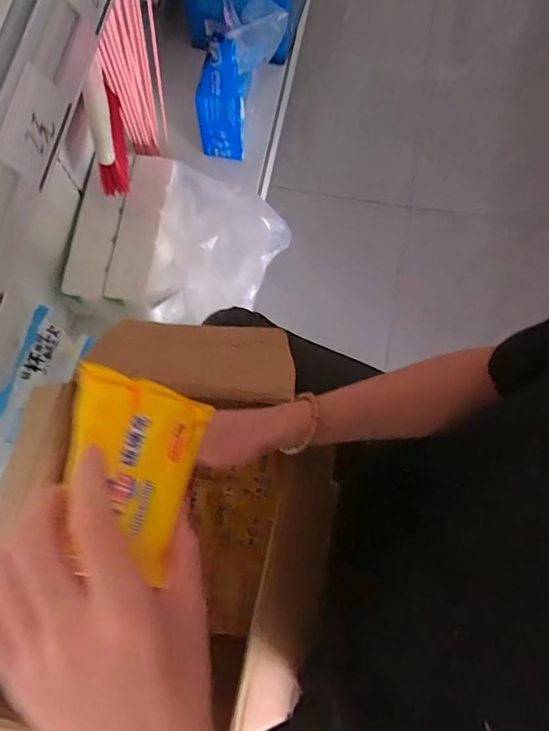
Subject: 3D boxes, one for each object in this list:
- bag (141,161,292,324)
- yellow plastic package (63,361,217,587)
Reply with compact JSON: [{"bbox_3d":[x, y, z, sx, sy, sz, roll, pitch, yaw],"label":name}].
[{"bbox_3d":[-0.125,-0.246,1.000,0.272,0.113,0.334,14,75,4],"label":"bag"},{"bbox_3d":[-0.083,0.055,0.258,0.071,0.030,0.095,18,58,-17],"label":"yellow plastic package"}]

